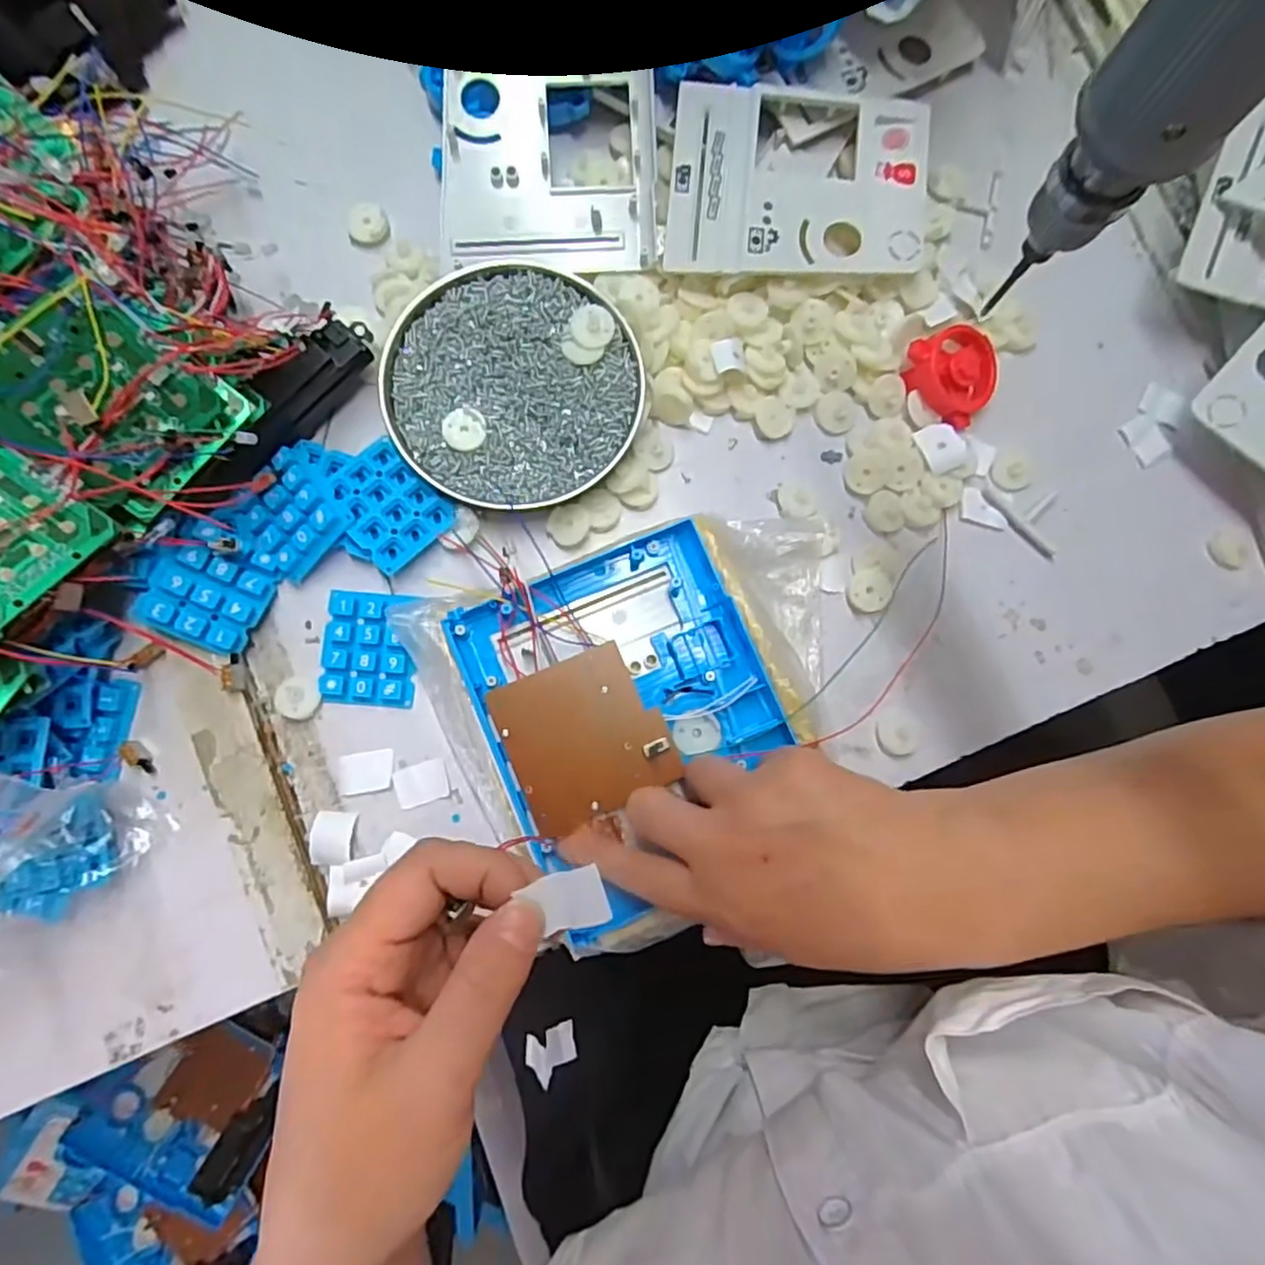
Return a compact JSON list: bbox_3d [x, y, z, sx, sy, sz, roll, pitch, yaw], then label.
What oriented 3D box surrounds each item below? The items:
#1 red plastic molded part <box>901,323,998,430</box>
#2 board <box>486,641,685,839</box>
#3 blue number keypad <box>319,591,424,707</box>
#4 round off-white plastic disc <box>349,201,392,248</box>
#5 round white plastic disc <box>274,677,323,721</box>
[{"bbox_3d":[0.182,-0.149,0.379,0.053,0.014,0.050,0,85,-5],"label":"red plastic molded part"},{"bbox_3d":[-0.022,0.049,0.319,0.072,0.011,0.073,-22,87,-7],"label":"board"},{"bbox_3d":[-0.138,0.008,0.356,0.048,0.010,0.059,4,85,-5],"label":"blue number keypad"},{"bbox_3d":[-0.151,-0.235,0.387,0.023,0.008,0.026,-4,85,-6],"label":"round off-white plastic disc"},{"bbox_3d":[-0.174,0.034,0.352,0.024,0.004,0.022,0,85,-5],"label":"round white plastic disc"}]

